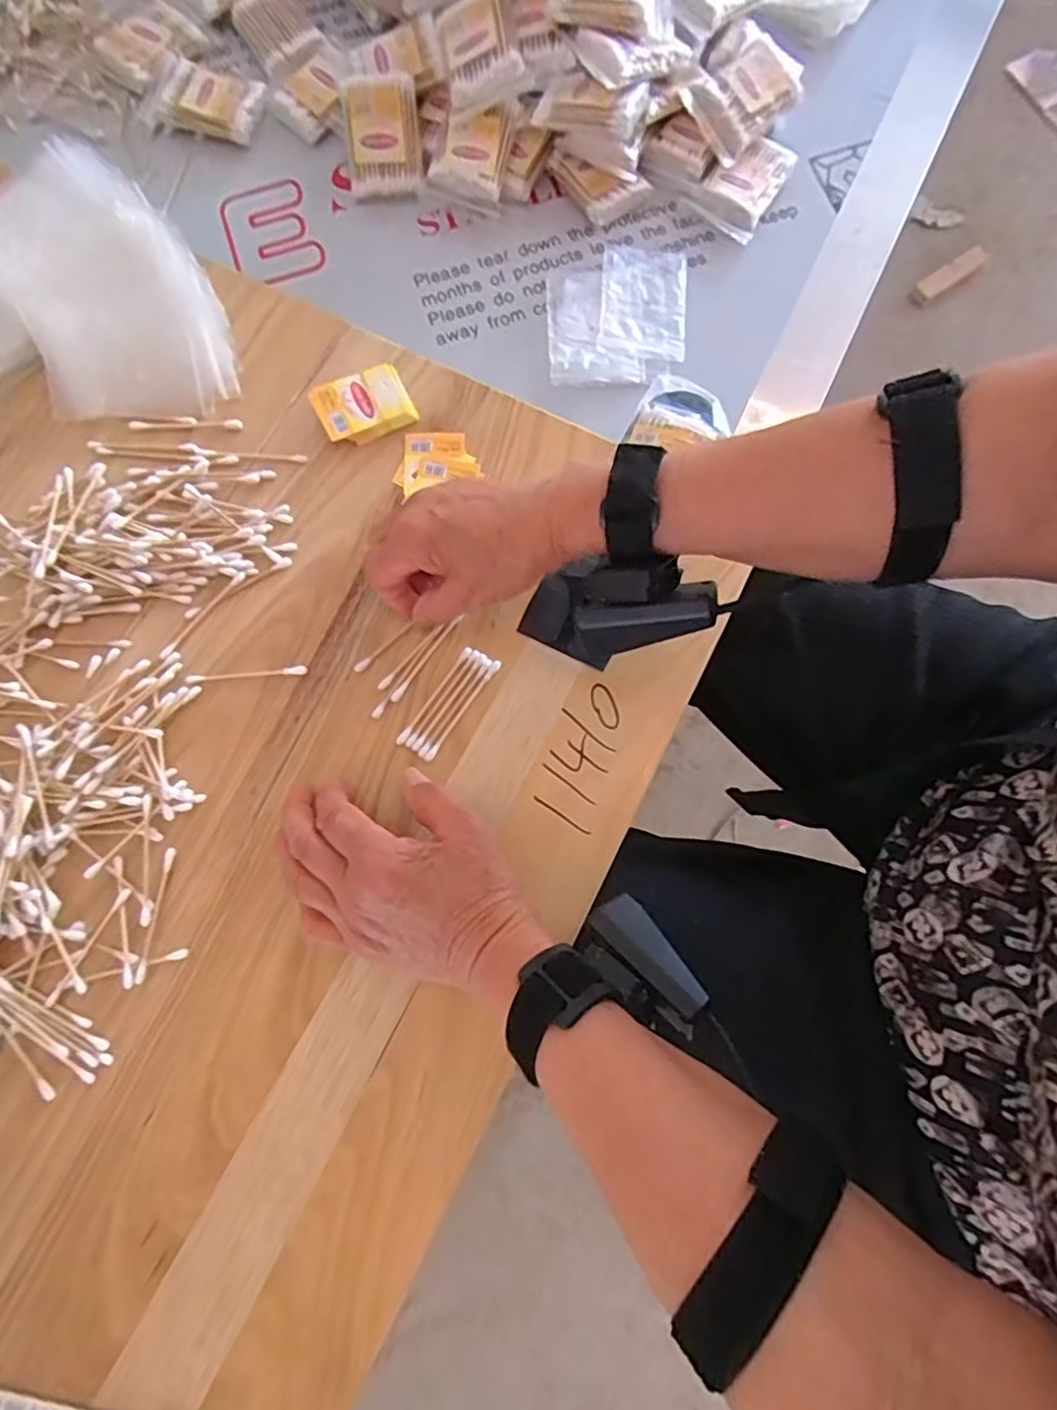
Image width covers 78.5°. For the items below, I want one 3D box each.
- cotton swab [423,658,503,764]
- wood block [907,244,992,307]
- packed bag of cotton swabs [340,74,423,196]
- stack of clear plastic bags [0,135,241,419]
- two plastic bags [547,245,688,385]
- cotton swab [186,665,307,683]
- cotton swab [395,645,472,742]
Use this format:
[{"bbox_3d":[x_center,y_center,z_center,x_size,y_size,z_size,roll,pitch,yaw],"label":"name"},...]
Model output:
[{"bbox_3d":[-0.039,0.003,0.386,0.005,0.004,0.072,34,79,6],"label":"cotton swab"},{"bbox_3d":[0.687,-0.702,1.059,0.162,0.017,0.033,-37,82,-6],"label":"wood block"},{"bbox_3d":[-0.115,-0.452,0.514,0.056,0.031,0.076,-4,119,-2],"label":"packed bag of cotton swabs"},{"bbox_3d":[-0.303,-0.275,0.425,0.196,0.039,0.171,-6,77,-3],"label":"stack of clear plastic bags"},{"bbox_3d":[0.070,-0.308,0.510,0.107,0.007,0.129,4,80,1],"label":"two plastic bags"},{"bbox_3d":[-0.171,-0.019,0.391,0.070,0.004,0.007,-4,77,-2],"label":"cotton swab"},{"bbox_3d":[-0.056,-0.006,0.387,0.005,0.004,0.071,35,79,6],"label":"cotton swab"}]

